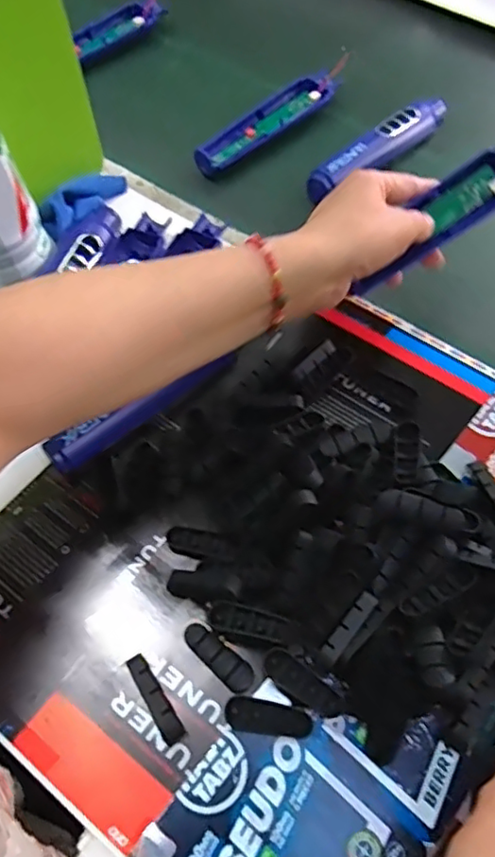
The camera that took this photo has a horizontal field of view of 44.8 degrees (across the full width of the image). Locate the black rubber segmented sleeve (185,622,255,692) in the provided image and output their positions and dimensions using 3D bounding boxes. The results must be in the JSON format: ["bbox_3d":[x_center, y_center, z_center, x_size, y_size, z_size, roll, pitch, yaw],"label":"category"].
[{"bbox_3d":[-0.016,0.131,0.345,0.046,0.012,0.016,38,69,18],"label":"black rubber segmented sleeve"}]

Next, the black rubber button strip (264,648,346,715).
[{"bbox_3d":[0.030,0.138,0.323,0.047,0.004,0.017,34,91,14],"label":"black rubber button strip"}]

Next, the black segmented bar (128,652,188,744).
[{"bbox_3d":[-0.051,0.149,0.332,0.011,0.015,0.049,-29,66,-13],"label":"black segmented bar"}]

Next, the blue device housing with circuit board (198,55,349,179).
[{"bbox_3d":[0.025,-0.295,0.575,0.188,0.025,0.036,-37,68,-17],"label":"blue device housing with circuit board"}]

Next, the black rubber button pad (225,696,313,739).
[{"bbox_3d":[0.012,0.159,0.330,0.047,0.007,0.015,9,63,6],"label":"black rubber button pad"}]

